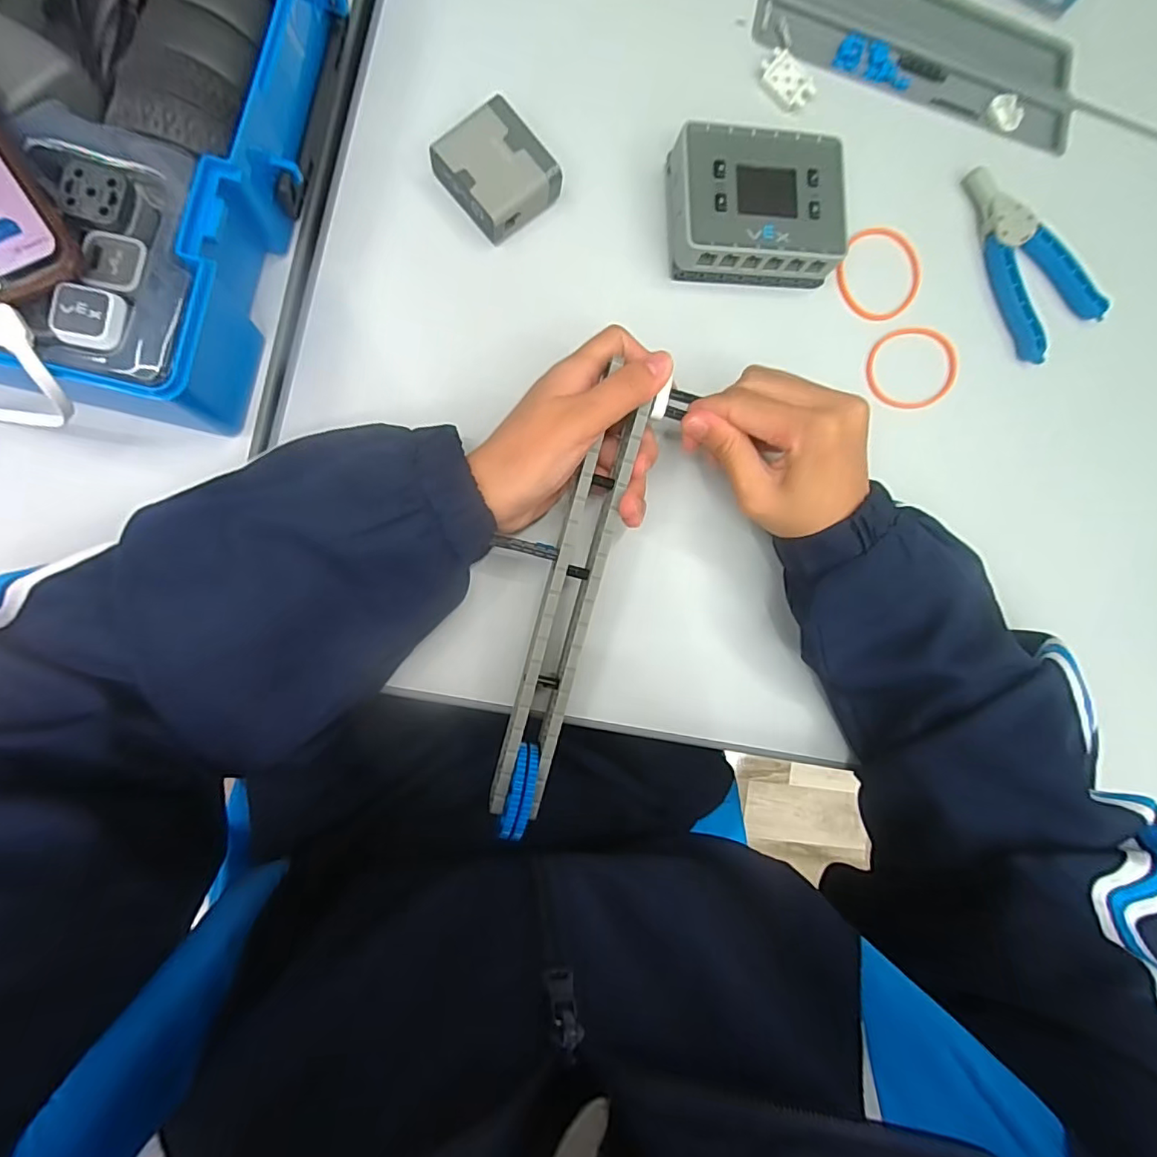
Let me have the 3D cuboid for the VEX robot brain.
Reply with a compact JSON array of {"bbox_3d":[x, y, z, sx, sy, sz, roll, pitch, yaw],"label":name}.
[{"bbox_3d":[0.105,-0.223,0.333,0.103,0.035,0.076,-3,89,-9],"label":"VEX robot brain"}]

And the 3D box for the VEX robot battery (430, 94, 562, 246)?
[{"bbox_3d":[-0.047,-0.229,0.314,0.054,0.027,0.054,-39,94,-8],"label":"VEX robot battery"}]

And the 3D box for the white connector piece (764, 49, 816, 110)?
[{"bbox_3d":[0.133,-0.319,0.353,0.036,0.009,0.023,42,83,-6],"label":"white connector piece"}]

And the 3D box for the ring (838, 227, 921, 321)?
[{"bbox_3d":[0.198,-0.200,0.362,0.057,0.007,0.061,0,91,-10],"label":"ring"}]

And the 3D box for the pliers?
[{"bbox_3d":[0.311,-0.219,0.374,0.062,0.016,0.128,-23,92,-9],"label":"pliers"}]

